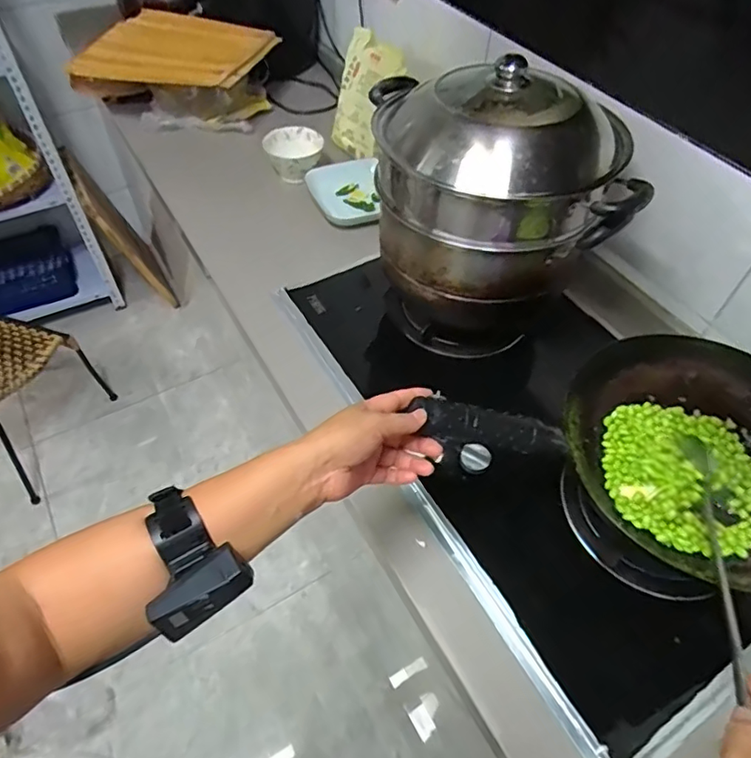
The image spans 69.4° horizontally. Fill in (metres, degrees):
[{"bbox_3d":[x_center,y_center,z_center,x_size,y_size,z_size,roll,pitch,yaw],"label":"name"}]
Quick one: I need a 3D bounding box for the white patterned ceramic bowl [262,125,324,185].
[{"bbox_3d":[-0.172,-0.476,1.148,0.112,0.068,0.132,6,53,4],"label":"white patterned ceramic bowl"}]

